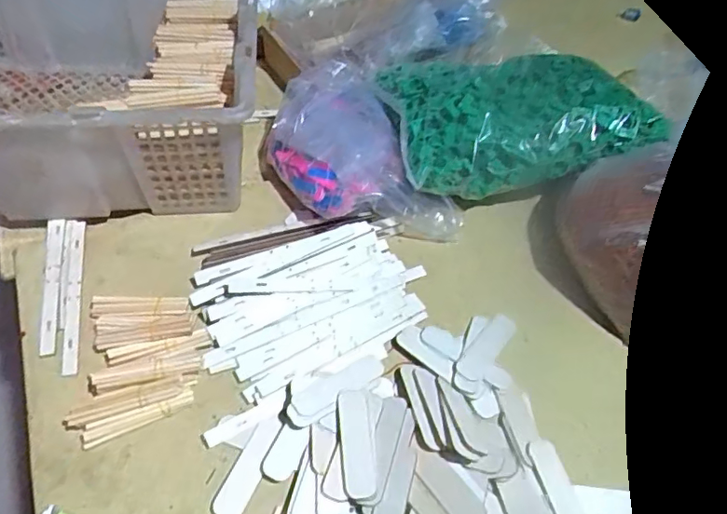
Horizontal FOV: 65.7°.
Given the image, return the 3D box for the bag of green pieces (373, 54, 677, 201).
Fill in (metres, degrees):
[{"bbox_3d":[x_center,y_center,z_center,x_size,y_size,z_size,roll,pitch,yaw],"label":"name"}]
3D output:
[{"bbox_3d":[0.184,-0.185,0.725,0.304,0.093,0.226,-6,54,-7],"label":"bag of green pieces"}]

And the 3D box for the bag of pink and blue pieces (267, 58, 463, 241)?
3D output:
[{"bbox_3d":[-0.006,-0.118,0.695,0.167,0.087,0.249,-30,61,-22],"label":"bag of pink and blue pieces"}]

